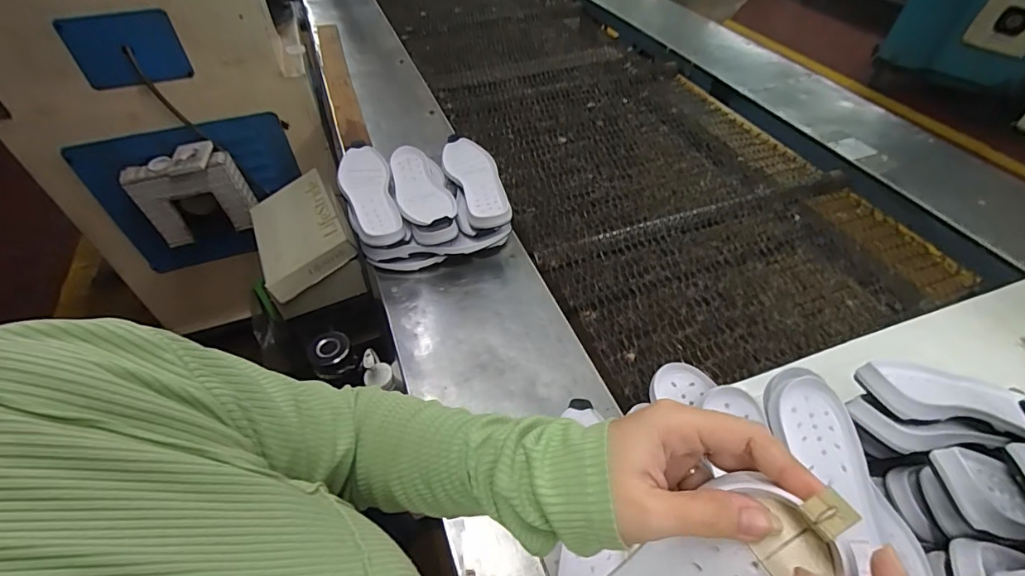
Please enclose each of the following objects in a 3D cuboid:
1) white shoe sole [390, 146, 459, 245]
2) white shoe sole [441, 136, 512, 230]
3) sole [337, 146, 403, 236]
[{"bbox_3d":[-0.166,-0.179,0.880,0.097,0.054,0.257,-13,49,-10],"label":"white shoe sole"},{"bbox_3d":[-0.070,-0.202,0.893,0.097,0.028,0.277,-10,48,-8],"label":"white shoe sole"},{"bbox_3d":[-0.263,-0.178,0.865,0.088,0.027,0.265,-14,49,-11],"label":"sole"}]

